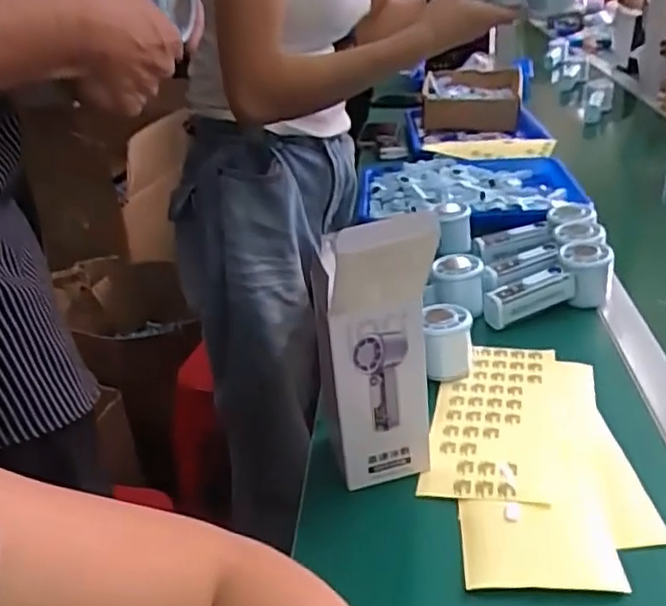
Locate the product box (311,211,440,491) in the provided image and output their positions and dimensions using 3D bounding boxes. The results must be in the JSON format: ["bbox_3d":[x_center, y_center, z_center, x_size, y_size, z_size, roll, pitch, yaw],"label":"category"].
[{"bbox_3d":[0.033,0.044,0.508,0.074,0.227,0.060,-4,28,0],"label":"product box"}]

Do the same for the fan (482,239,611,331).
[{"bbox_3d":[0.247,-0.021,0.750,0.157,0.054,0.057,-17,31,-23],"label":"fan"}]

